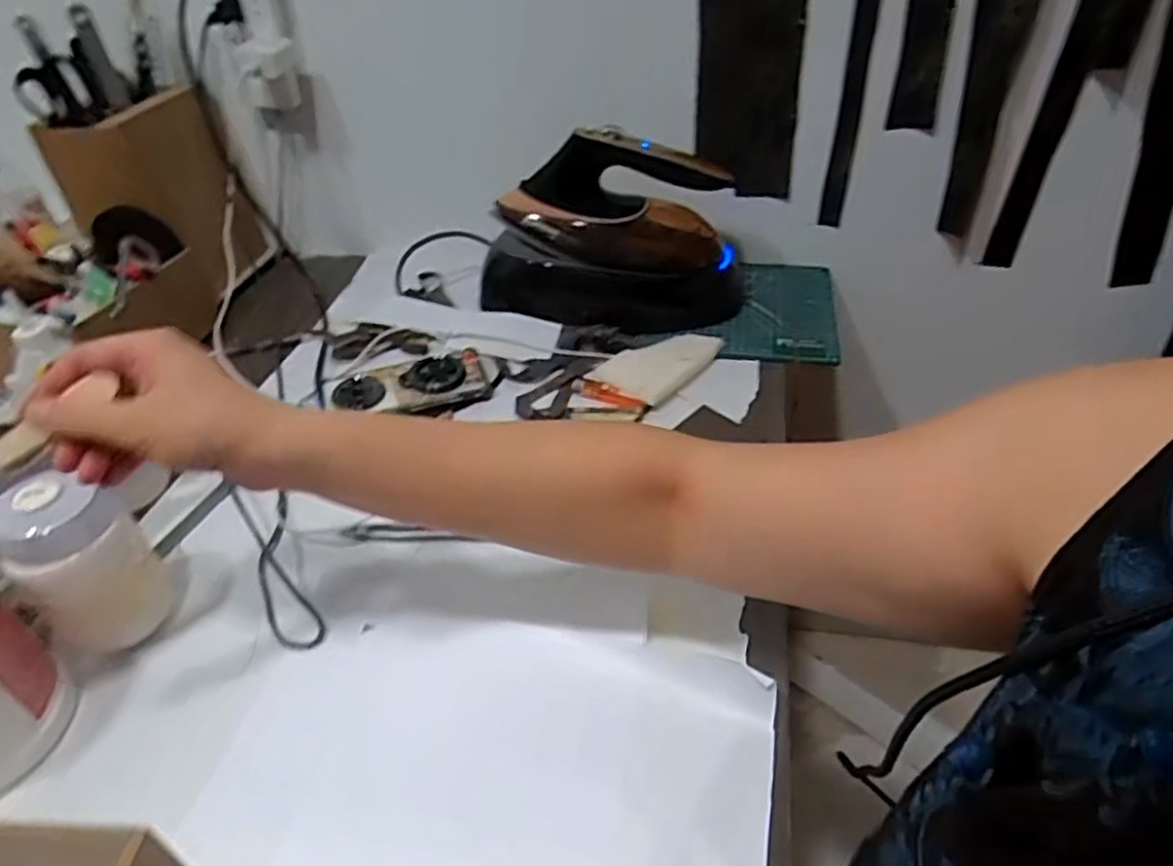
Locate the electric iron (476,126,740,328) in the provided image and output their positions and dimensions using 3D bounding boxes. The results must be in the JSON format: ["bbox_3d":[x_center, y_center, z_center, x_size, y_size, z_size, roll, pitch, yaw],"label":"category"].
[{"bbox_3d":[0.027,-0.217,0.811,0.295,0.190,0.117,-9,39,-4],"label":"electric iron"}]

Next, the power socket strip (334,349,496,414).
[{"bbox_3d":[-0.179,-0.049,0.753,0.150,0.029,0.078,-18,41,-17],"label":"power socket strip"}]

